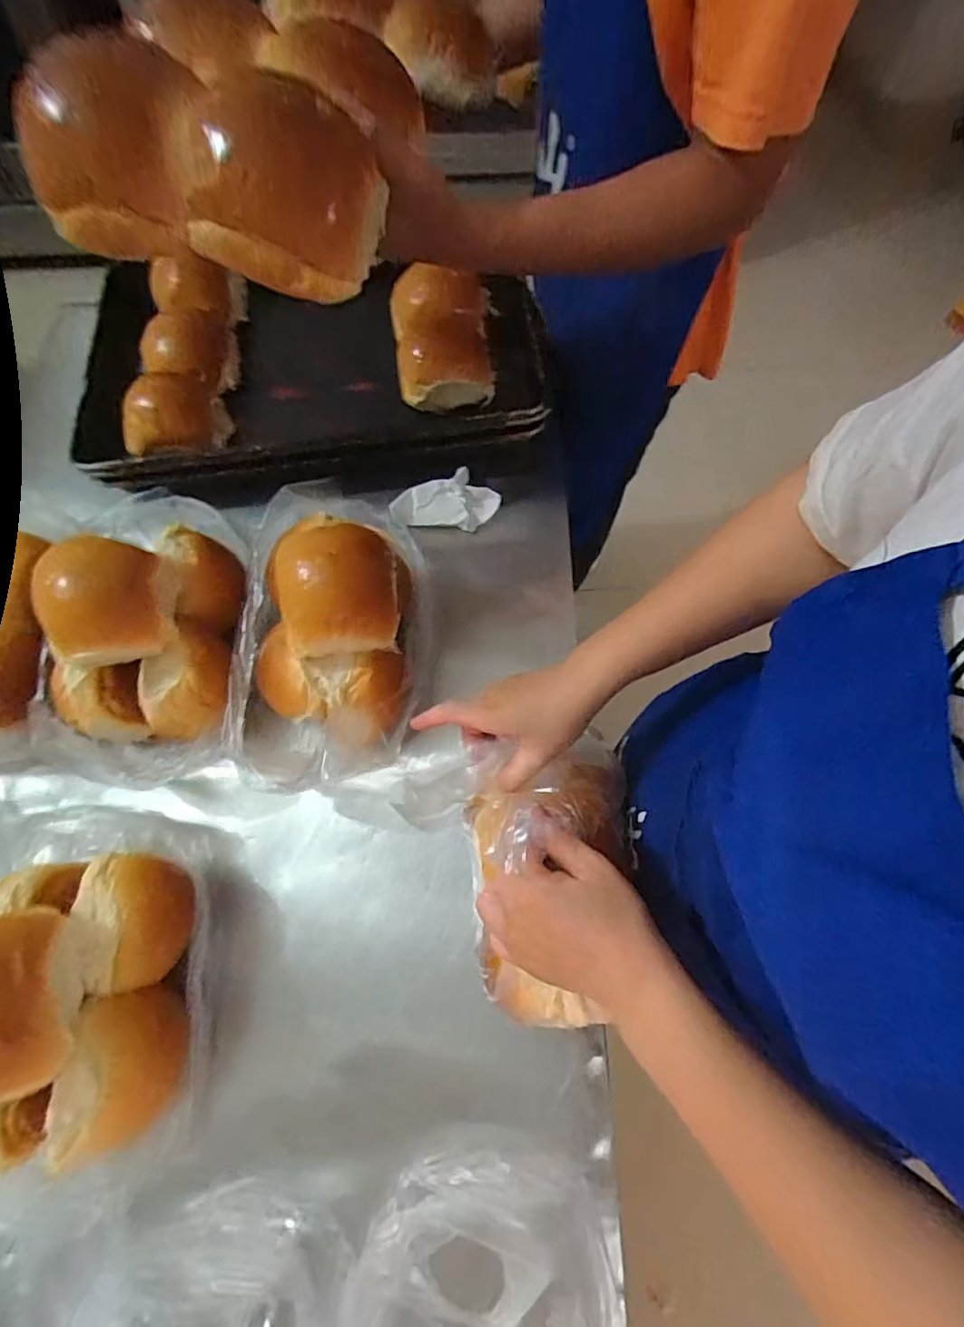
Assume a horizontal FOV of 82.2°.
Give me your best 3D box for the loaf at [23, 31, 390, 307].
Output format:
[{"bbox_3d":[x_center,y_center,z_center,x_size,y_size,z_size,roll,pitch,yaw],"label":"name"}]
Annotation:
[{"bbox_3d":[-0.179,-0.329,0.358,0.202,0.099,0.094,13,70,6],"label":"loaf"}]

